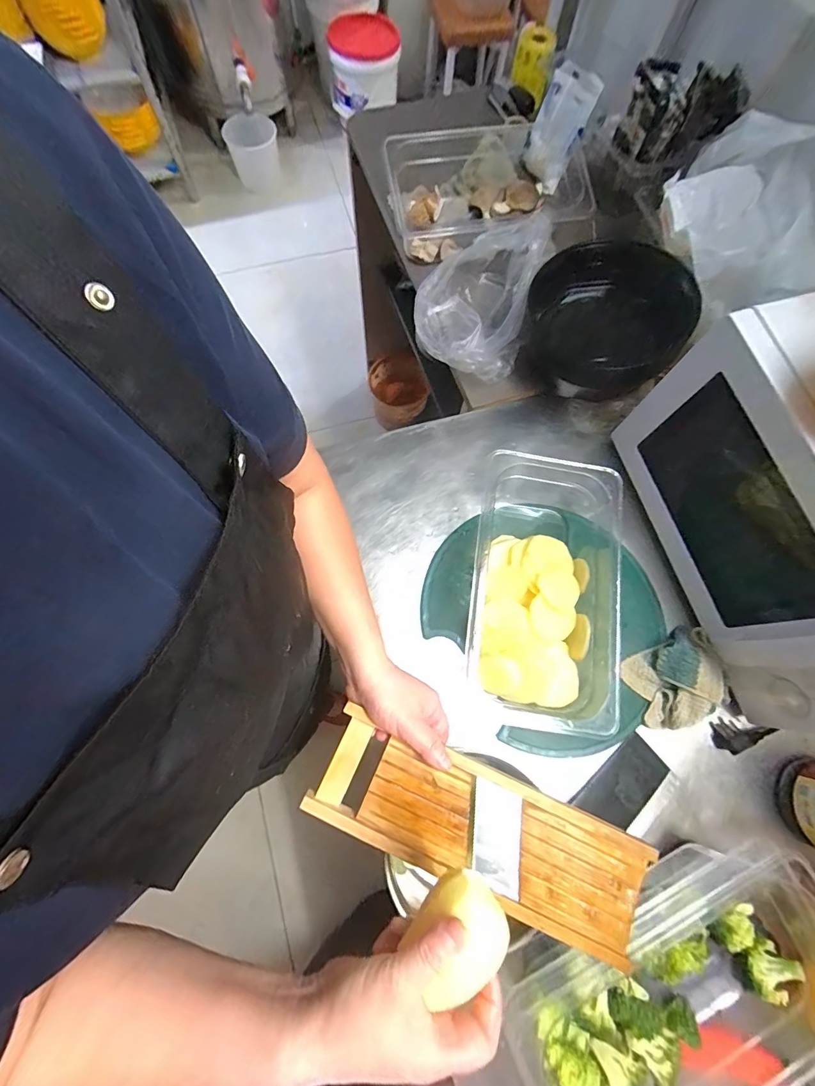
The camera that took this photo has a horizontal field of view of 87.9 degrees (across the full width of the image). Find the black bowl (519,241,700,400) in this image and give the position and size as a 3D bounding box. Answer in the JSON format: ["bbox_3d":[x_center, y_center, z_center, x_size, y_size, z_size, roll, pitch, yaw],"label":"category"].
[{"bbox_3d":[0.293,-0.343,0.647,0.215,0.116,0.216,1,74,-2],"label":"black bowl"}]

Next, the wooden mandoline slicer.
[{"bbox_3d":[0.063,0.257,0.382,0.290,0.028,0.099,21,74,4],"label":"wooden mandoline slicer"}]

